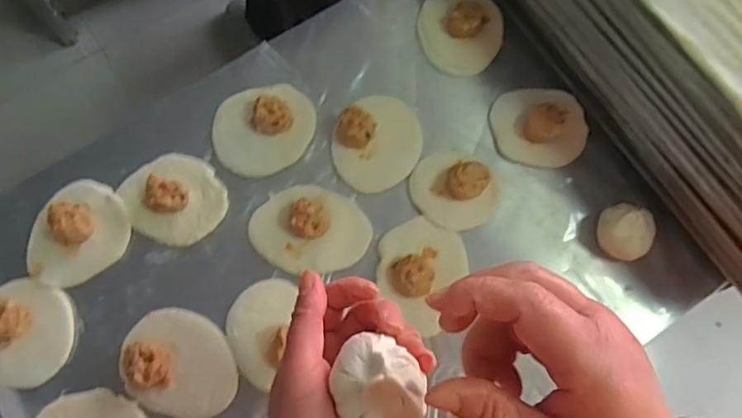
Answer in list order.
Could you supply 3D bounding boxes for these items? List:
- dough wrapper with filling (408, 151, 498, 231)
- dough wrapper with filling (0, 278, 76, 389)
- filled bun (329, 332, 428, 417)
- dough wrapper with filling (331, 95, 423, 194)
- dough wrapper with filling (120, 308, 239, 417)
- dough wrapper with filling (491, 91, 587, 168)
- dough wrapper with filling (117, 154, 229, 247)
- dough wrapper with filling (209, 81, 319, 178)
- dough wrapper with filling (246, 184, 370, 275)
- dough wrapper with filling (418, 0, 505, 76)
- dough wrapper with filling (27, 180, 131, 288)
[{"bbox_3d":[0.086,-0.023,0.556,0.077,0.034,0.086,-37,77,-11],"label":"dough wrapper with filling"},{"bbox_3d":[-0.323,0.114,0.506,0.083,0.030,0.093,9,73,1],"label":"dough wrapper with filling"},{"bbox_3d":[0.004,0.092,0.279,0.044,0.030,0.050,-41,78,-12],"label":"filled bun"},{"bbox_3d":[0.008,-0.071,0.569,0.087,0.030,0.100,37,76,9],"label":"dough wrapper with filling"},{"bbox_3d":[-0.175,0.143,0.501,0.109,0.025,0.086,31,75,8],"label":"dough wrapper with filling"},{"bbox_3d":[0.180,-0.088,0.582,0.094,0.028,0.081,1,73,-1],"label":"dough wrapper with filling"},{"bbox_3d":[-0.197,-0.011,0.550,0.090,0.025,0.091,0,73,-1],"label":"dough wrapper with filling"},{"bbox_3d":[-0.113,-0.089,0.573,0.106,0.025,0.096,-35,77,-11],"label":"dough wrapper with filling"},{"bbox_3d":[-0.061,0.017,0.545,0.117,0.026,0.087,5,73,0],"label":"dough wrapper with filling"},{"bbox_3d":[0.100,-0.201,0.617,0.093,0.028,0.091,0,73,-1],"label":"dough wrapper with filling"},{"bbox_3d":[-0.291,0.024,0.537,0.102,0.032,0.087,-40,78,-12],"label":"dough wrapper with filling"}]

